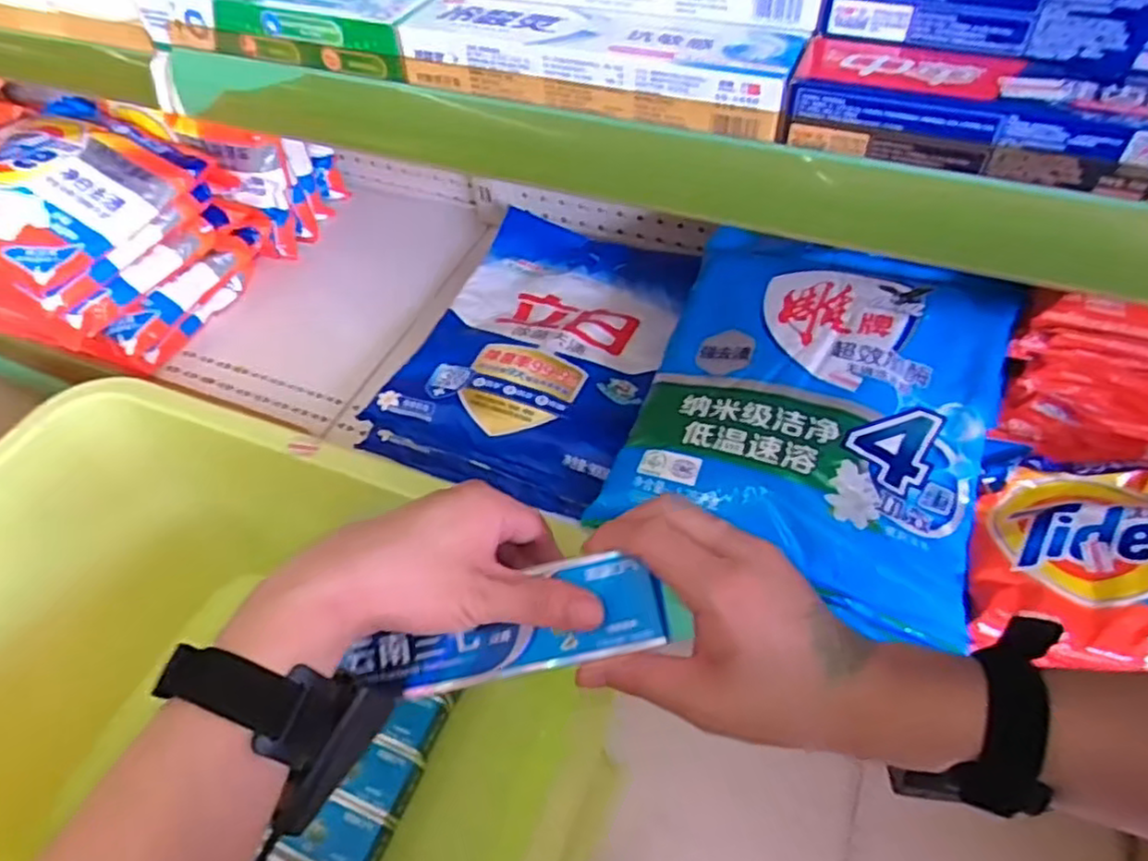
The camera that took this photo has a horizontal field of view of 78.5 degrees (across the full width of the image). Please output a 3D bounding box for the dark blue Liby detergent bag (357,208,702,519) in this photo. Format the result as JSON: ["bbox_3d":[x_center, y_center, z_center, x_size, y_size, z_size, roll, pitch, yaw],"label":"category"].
[{"bbox_3d":[-0.020,-0.102,0.698,0.234,0.066,0.353,15,54,15],"label":"dark blue Liby detergent bag"}]

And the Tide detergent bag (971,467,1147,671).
[{"bbox_3d":[0.367,0.086,0.467,0.175,0.044,0.140,10,53,11],"label":"Tide detergent bag"}]

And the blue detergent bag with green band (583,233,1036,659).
[{"bbox_3d":[0.195,-0.024,0.554,0.261,0.069,0.294,18,55,17],"label":"blue detergent bag with green band"}]

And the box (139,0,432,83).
[{"bbox_3d":[-0.170,-0.244,0.414,0.185,0.031,0.049,16,54,15],"label":"box"}]

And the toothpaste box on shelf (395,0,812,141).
[{"bbox_3d":[0.012,-0.193,0.361,0.199,0.032,0.055,16,54,15],"label":"toothpaste box on shelf"}]

